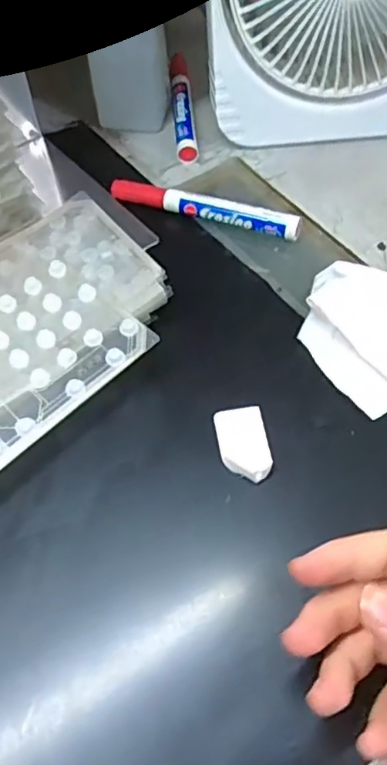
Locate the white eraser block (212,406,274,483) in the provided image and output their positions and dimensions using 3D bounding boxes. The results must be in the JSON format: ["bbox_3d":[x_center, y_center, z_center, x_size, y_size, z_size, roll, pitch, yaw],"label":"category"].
[{"bbox_3d":[0.027,0.033,0.331,0.026,0.007,0.042,-10,60,-6],"label":"white eraser block"}]

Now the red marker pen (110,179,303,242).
[{"bbox_3d":[0.006,-0.124,0.435,0.140,0.021,0.016,20,62,11],"label":"red marker pen"}]

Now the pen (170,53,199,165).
[{"bbox_3d":[-0.009,-0.233,0.510,0.017,0.017,0.134,-5,55,0],"label":"pen"}]

